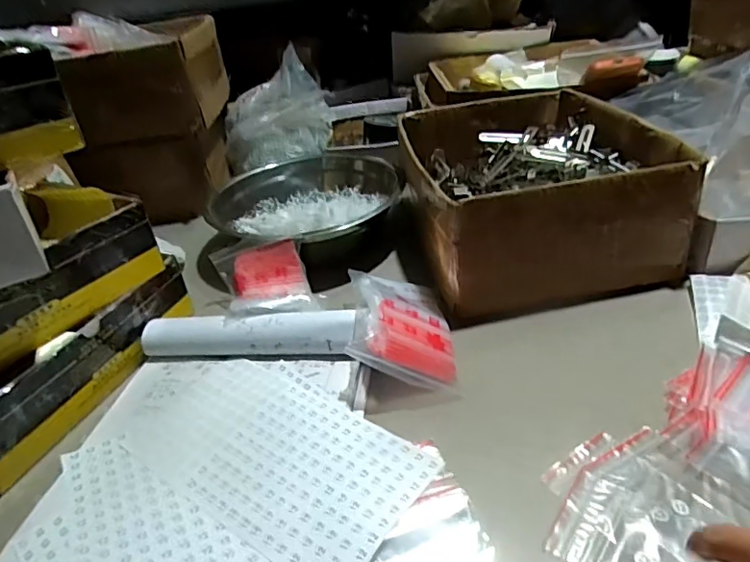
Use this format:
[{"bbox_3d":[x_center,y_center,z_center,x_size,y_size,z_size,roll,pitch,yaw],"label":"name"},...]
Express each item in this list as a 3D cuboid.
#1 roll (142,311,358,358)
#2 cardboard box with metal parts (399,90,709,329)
[{"bbox_3d":[-0.120,0.049,0.519,0.207,0.032,0.033,-3,32,8],"label":"roll"},{"bbox_3d":[0.173,-0.119,0.651,0.261,0.112,0.317,-9,33,-5],"label":"cardboard box with metal parts"}]

